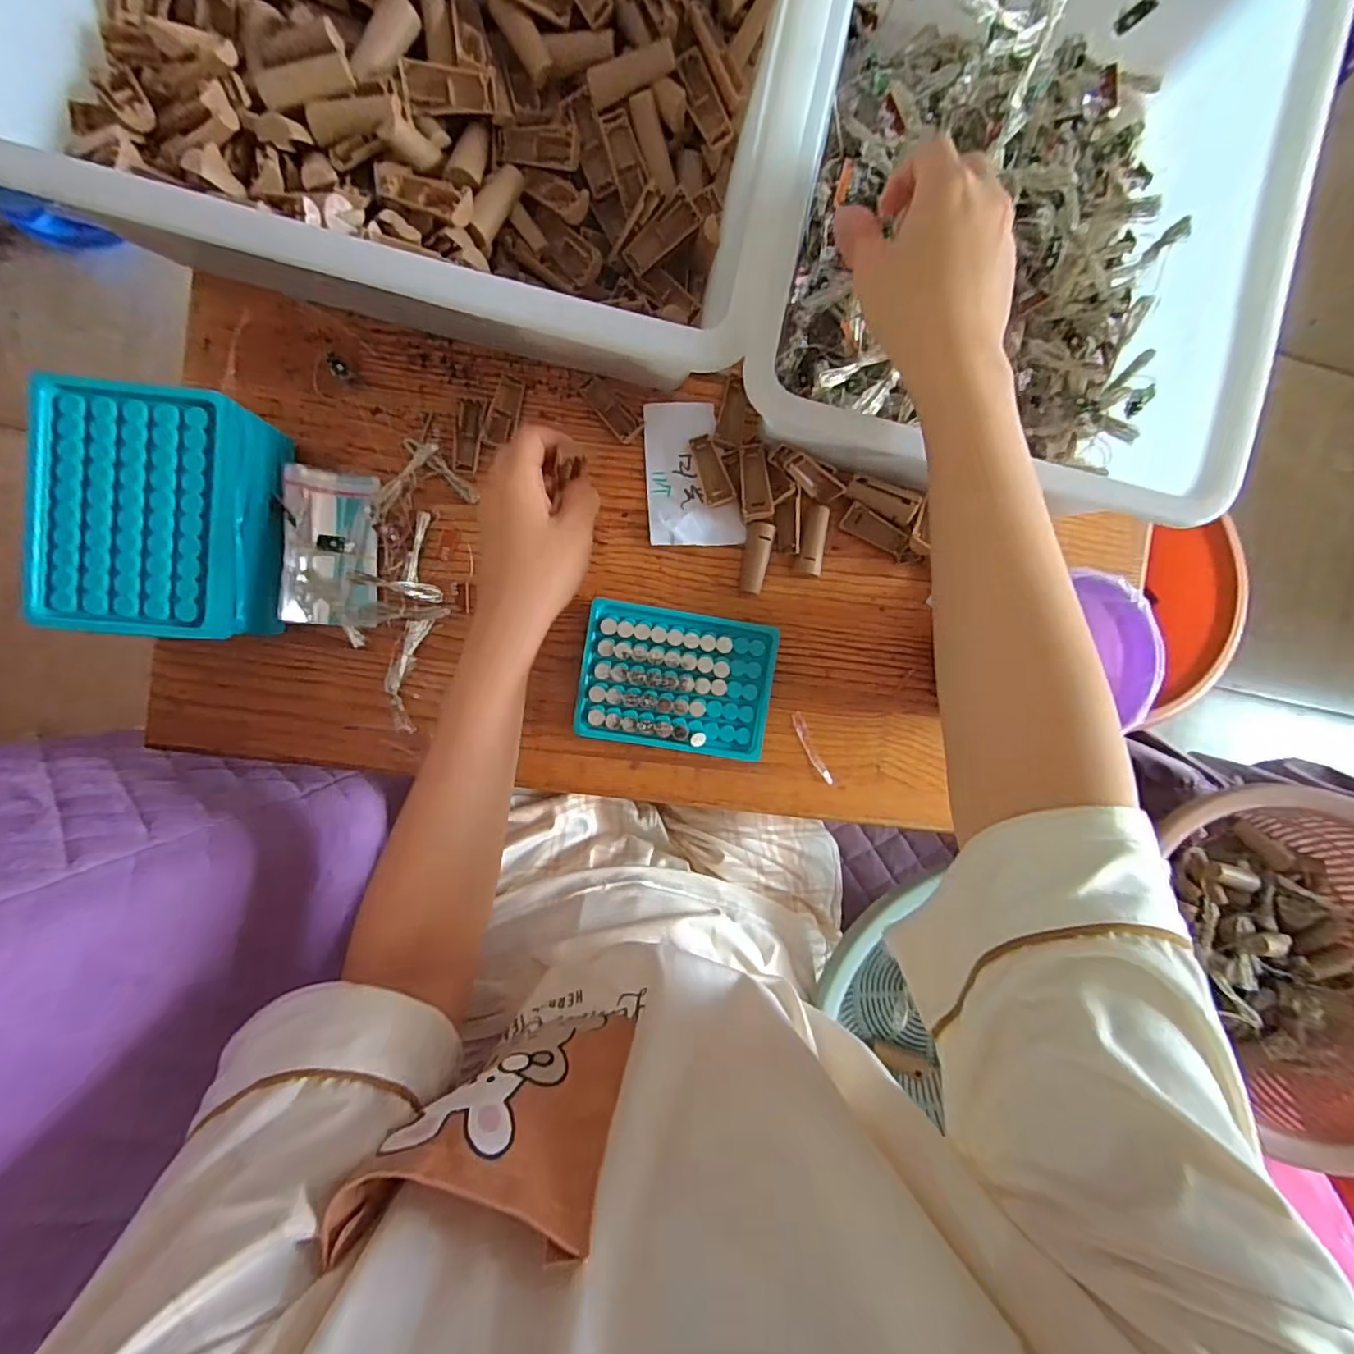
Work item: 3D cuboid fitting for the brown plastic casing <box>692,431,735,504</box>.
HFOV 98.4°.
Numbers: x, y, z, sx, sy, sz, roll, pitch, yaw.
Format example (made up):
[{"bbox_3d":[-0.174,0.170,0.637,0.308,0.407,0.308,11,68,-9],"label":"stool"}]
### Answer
[{"bbox_3d":[0.024,-0.146,0.413,0.020,0.008,0.051,-23,94,-5],"label":"brown plastic casing"}]

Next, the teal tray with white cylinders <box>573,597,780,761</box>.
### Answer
[{"bbox_3d":[0.000,0.003,0.414,0.131,0.020,0.096,9,91,-6],"label":"teal tray with white cylinders"}]

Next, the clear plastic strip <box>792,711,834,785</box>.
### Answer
[{"bbox_3d":[0.100,0.054,0.434,0.010,0.004,0.058,-25,94,-5],"label":"clear plastic strip"}]

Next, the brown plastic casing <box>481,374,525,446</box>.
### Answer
[{"bbox_3d":[-0.120,-0.185,0.406,0.018,0.006,0.048,20,90,-6],"label":"brown plastic casing"}]

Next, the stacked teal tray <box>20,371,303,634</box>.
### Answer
[{"bbox_3d":[-0.298,-0.092,0.341,0.094,0.063,0.132,5,91,-6],"label":"stacked teal tray"}]

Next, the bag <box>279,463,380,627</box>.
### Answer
[{"bbox_3d":[-0.229,-0.086,0.387,0.052,0.018,0.101,3,92,-6],"label":"bag"}]

